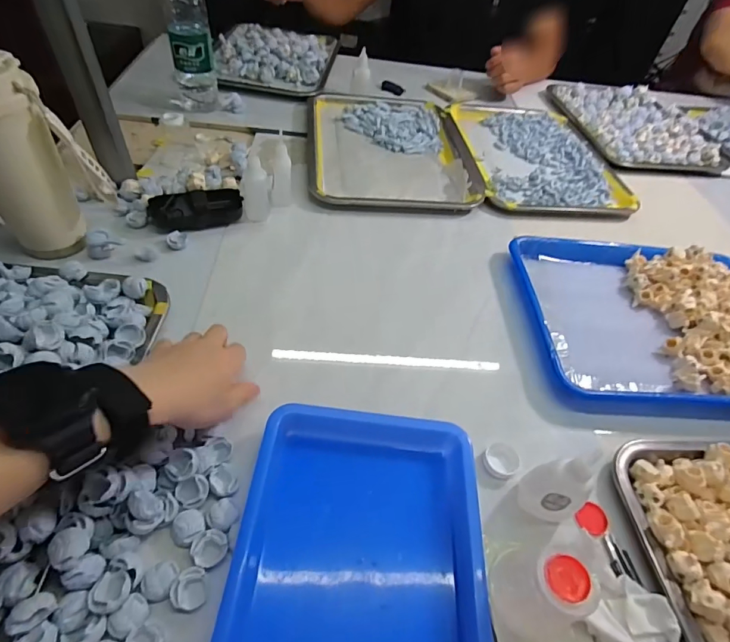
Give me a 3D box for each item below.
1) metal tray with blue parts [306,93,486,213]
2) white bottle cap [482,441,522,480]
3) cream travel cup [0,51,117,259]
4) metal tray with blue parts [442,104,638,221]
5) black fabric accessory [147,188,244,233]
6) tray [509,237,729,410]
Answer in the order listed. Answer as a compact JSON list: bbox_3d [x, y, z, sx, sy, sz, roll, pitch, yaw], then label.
[{"bbox_3d":[0.042,-0.300,0.714,0.266,0.026,0.356,-1,49,-7],"label":"metal tray with blue parts"},{"bbox_3d":[0.121,0.124,0.368,0.032,0.010,0.029,-25,56,-25],"label":"white bottle cap"},{"bbox_3d":[-0.334,-0.154,0.423,0.106,0.188,0.069,-25,56,-25],"label":"cream travel cup"},{"bbox_3d":[0.304,-0.303,0.751,0.252,0.020,0.351,0,49,-6],"label":"metal tray with blue parts"},{"bbox_3d":[-0.215,-0.141,0.529,0.113,0.034,0.038,-12,51,-16],"label":"black fabric accessory"},{"bbox_3d":[0.350,-0.008,0.493,0.315,0.034,0.247,3,49,-4],"label":"tray"}]

